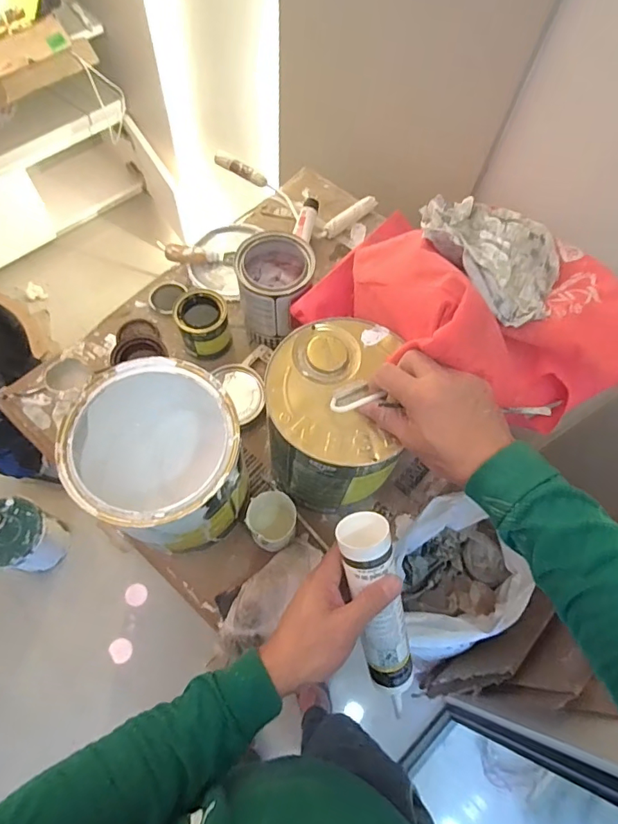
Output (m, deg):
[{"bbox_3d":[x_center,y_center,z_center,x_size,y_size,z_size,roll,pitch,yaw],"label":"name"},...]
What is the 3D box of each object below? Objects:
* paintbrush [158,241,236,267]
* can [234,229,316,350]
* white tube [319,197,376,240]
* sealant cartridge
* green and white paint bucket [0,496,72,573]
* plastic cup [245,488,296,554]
[{"bbox_3d":[-0.179,-0.252,0.773,0.121,0.024,0.018,3,64,-20],"label":"paintbrush"},{"bbox_3d":[-0.048,-0.169,0.686,0.103,0.132,0.124,-6,66,-6],"label":"can"},{"bbox_3d":[0.067,-0.332,0.821,0.117,0.024,0.024,-38,73,-18],"label":"white tube"},{"bbox_3d":[0.070,0.207,0.480,0.047,0.043,0.228,-17,112,-11],"label":"sealant cartridge"},{"bbox_3d":[-0.791,0.349,1.334,0.163,0.232,0.165,1,66,-3],"label":"green and white paint bucket"},{"bbox_3d":[-0.044,0.132,0.574,0.056,0.067,0.066,3,65,-2],"label":"plastic cup"}]

